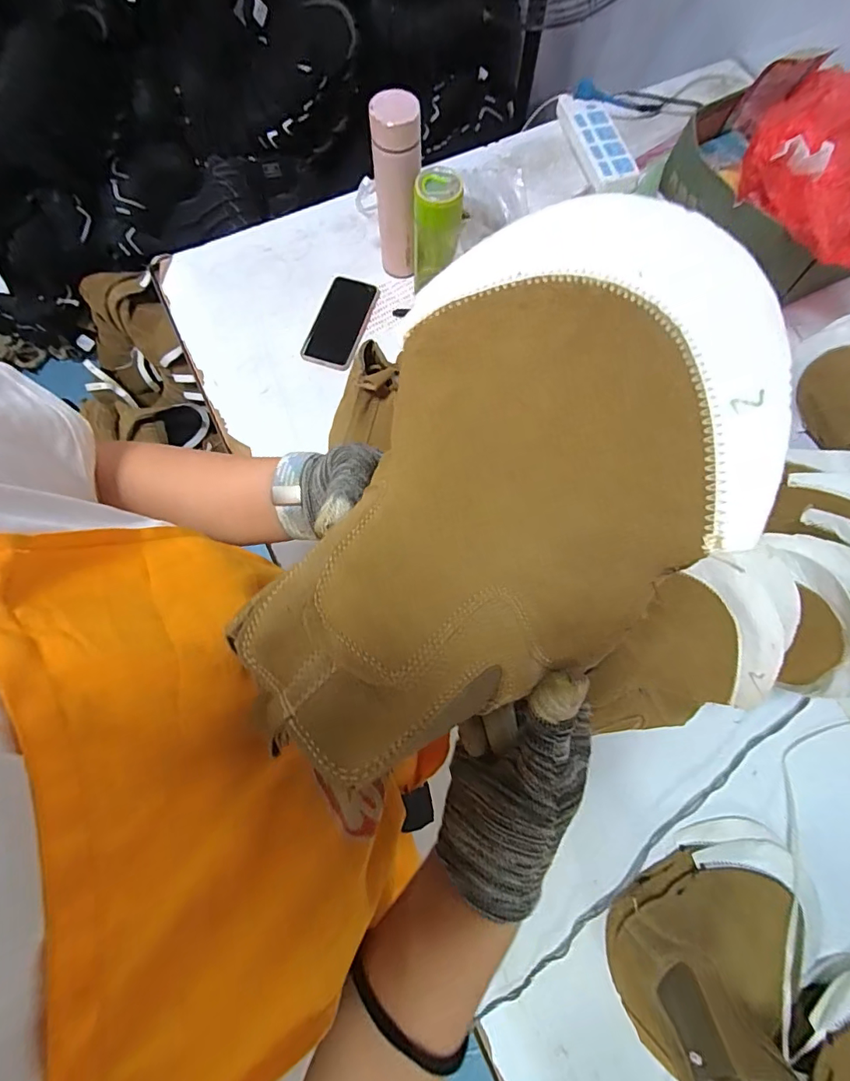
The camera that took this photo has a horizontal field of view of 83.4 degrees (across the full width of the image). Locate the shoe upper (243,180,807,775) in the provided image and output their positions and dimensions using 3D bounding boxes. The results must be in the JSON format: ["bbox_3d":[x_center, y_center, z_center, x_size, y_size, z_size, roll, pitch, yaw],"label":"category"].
[{"bbox_3d":[0.036,-0.021,0.204,0.170,0.082,0.241,20,74,5],"label":"shoe upper"}]

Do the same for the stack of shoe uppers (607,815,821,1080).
[{"bbox_3d":[0.313,0.402,0.462,0.243,0.157,0.177,-15,74,-6],"label":"stack of shoe uppers"}]

